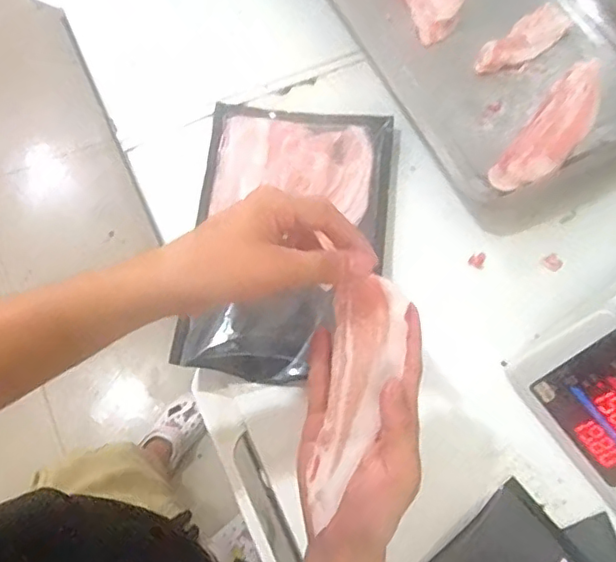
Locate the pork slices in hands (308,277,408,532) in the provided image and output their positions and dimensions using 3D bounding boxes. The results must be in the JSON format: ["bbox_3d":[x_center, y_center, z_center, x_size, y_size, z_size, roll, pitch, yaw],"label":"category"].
[{"bbox_3d":[0.030,0.080,0.401,0.050,0.014,0.164,14,90,4],"label":"pork slices in hands"}]

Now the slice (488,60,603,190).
[{"bbox_3d":[0.276,-0.168,0.650,0.059,0.027,0.190,36,74,11],"label":"slice"}]

